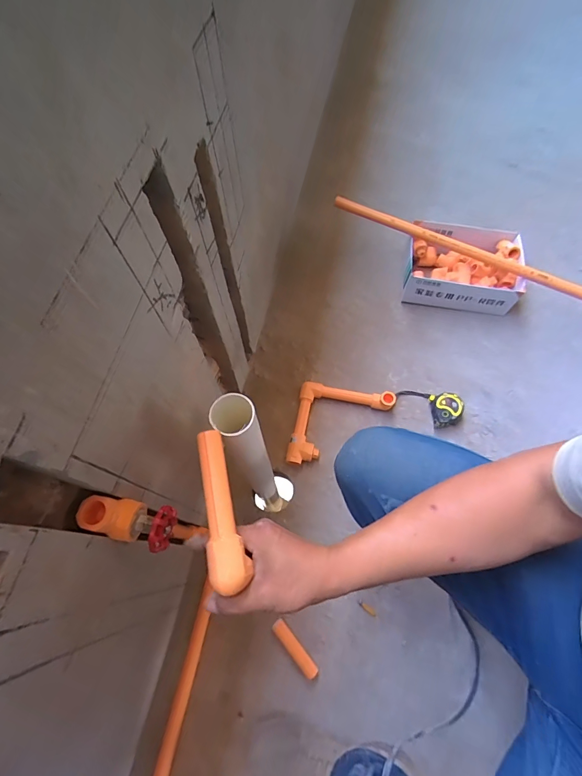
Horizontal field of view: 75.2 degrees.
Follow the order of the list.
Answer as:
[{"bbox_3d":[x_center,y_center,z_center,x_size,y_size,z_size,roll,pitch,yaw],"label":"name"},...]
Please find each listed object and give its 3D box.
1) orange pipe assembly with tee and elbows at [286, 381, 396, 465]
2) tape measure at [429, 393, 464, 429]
[{"bbox_3d":[0.116,0.089,0.868,0.218,0.042,0.195,9,69,3],"label":"orange pipe assembly with tee and elbows"},{"bbox_3d":[0.360,0.053,0.880,0.067,0.044,0.076,-6,68,-3],"label":"tape measure"}]

